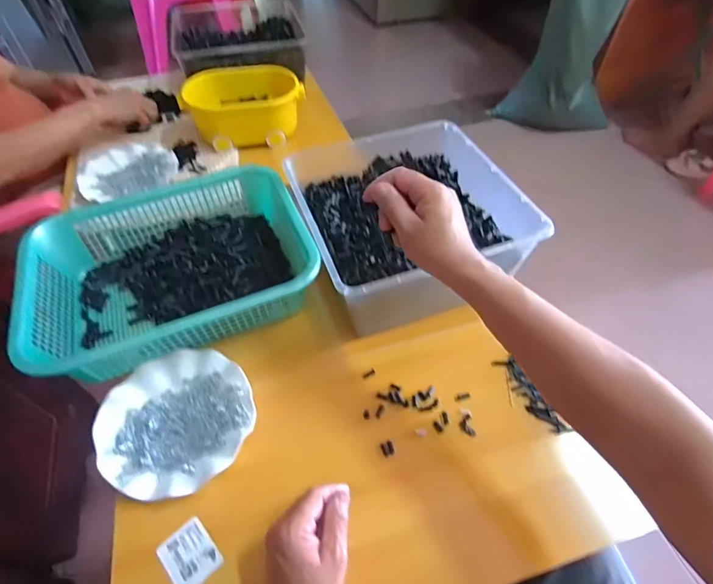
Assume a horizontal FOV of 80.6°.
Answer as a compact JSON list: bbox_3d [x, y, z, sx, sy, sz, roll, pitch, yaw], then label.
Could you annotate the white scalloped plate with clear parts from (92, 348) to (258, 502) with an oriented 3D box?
[{"bbox_3d":[-0.225,0.161,0.532,0.184,0.029,0.178,-1,51,1],"label":"white scalloped plate with clear parts"}]

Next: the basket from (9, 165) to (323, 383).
[{"bbox_3d":[-0.278,-0.048,0.644,0.383,0.086,0.305,-17,53,-12],"label":"basket"}]

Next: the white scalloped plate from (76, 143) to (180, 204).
[{"bbox_3d":[-0.464,-0.247,0.852,0.179,0.016,0.179,-1,51,1],"label":"white scalloped plate"}]

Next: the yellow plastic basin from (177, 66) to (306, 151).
[{"bbox_3d":[-0.241,-0.397,0.905,0.245,0.109,0.133,-7,51,-5],"label":"yellow plastic basin"}]

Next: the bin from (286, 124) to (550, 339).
[{"bbox_3d":[0.074,-0.098,0.651,0.297,0.142,0.288,-17,53,-12],"label":"bin"}]

